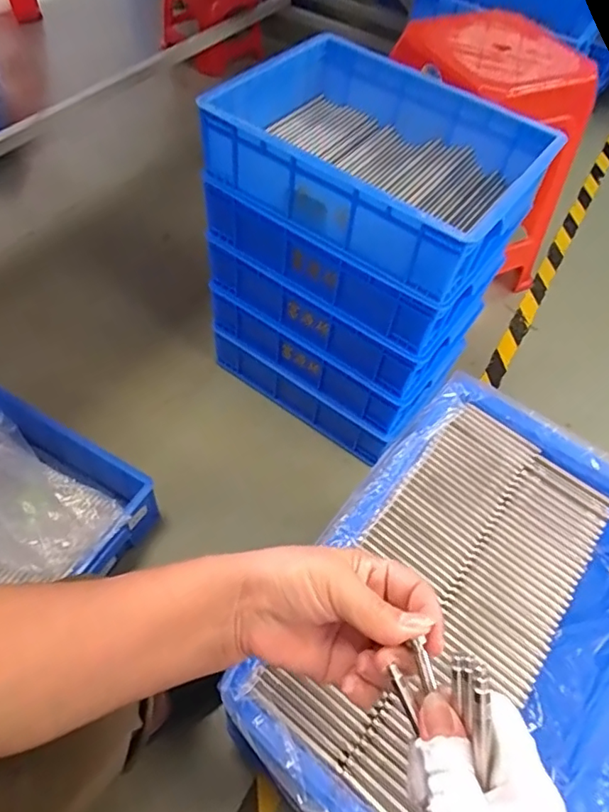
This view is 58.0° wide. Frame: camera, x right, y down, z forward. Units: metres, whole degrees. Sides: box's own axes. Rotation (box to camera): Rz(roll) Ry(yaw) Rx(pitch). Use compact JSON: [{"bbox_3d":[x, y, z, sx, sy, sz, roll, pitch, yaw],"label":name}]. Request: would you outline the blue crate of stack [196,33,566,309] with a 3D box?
[{"bbox_3d":[0.110,-0.351,0.787,0.413,0.119,0.314,33,58,15],"label":"blue crate of stack"}]

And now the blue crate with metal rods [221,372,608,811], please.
[{"bbox_3d":[0.164,0.209,0.514,0.316,0.128,0.421,35,59,16],"label":"blue crate with metal rods"}]

